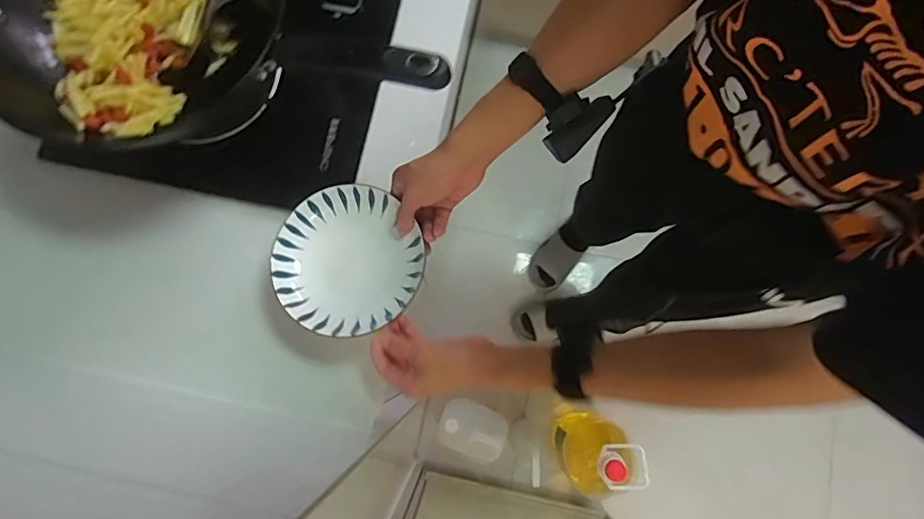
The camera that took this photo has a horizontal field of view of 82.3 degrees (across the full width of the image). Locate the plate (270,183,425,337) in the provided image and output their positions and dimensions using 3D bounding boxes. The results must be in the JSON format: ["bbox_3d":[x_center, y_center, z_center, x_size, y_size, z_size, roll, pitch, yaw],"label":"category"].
[{"bbox_3d":[-0.132,0.002,0.606,0.161,0.037,0.163,0,79,0],"label":"plate"}]

